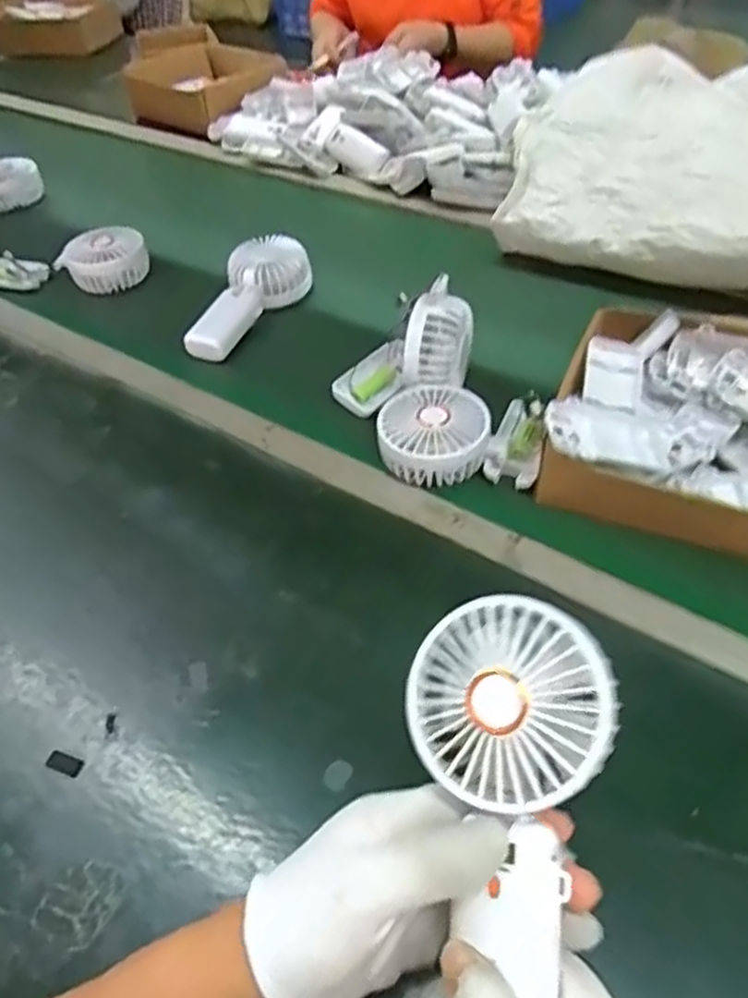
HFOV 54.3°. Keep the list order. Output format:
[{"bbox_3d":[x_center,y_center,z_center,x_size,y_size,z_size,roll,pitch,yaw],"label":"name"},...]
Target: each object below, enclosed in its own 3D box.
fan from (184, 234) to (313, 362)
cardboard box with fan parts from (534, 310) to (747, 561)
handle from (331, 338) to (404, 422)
[{"bbox_3d":[-0.126,-0.214,0.754,0.081,0.047,0.163,10,47,13],"label":"fan"},{"bbox_3d":[0.250,-0.059,0.557,0.203,0.069,0.198,16,49,18],"label":"cardboard box with fan parts"},{"bbox_3d":[0.002,-0.111,0.670,0.044,0.027,0.084,26,53,26],"label":"handle"}]

